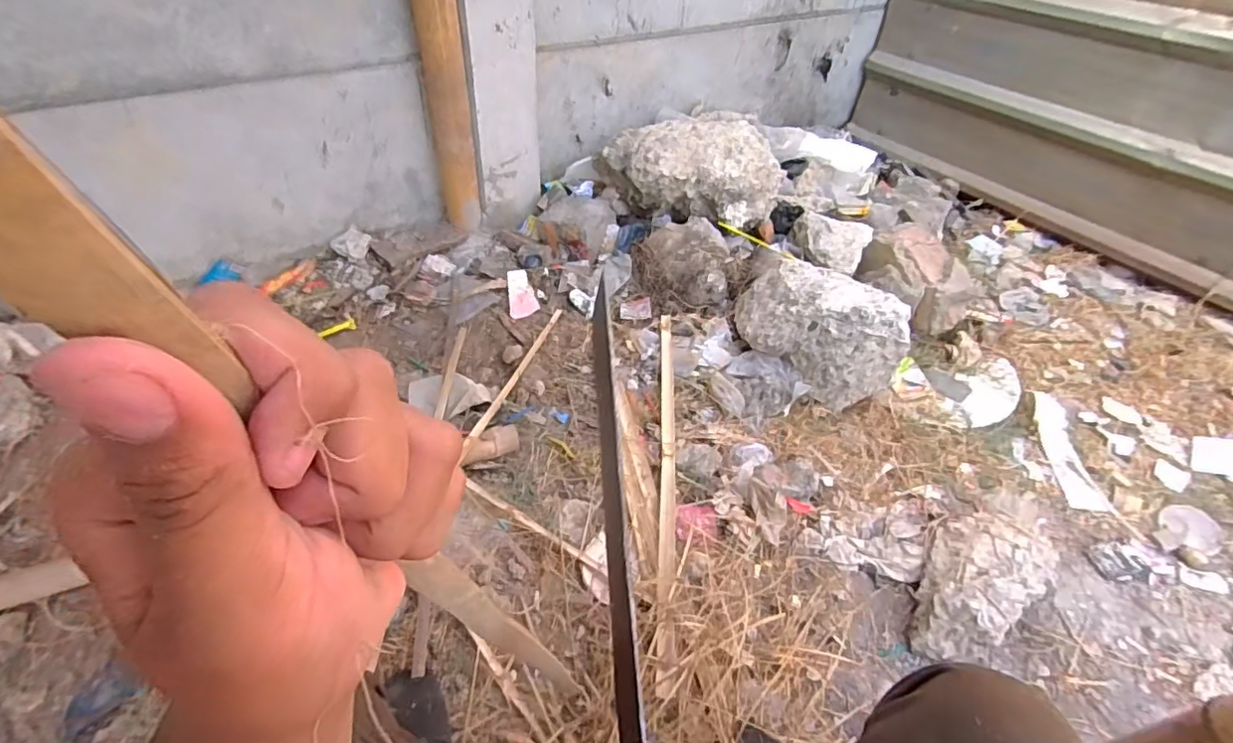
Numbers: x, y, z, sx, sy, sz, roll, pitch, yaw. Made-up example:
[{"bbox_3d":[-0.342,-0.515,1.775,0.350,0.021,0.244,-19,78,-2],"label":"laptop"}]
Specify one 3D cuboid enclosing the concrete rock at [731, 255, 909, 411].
[{"bbox_3d":[0.442,-0.123,1.246,0.339,0.211,0.293,18,47,11],"label":"concrete rock"}]

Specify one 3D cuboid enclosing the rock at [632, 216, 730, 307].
[{"bbox_3d":[0.163,-0.267,1.395,0.227,0.115,0.226,-2,45,-5],"label":"rock"}]

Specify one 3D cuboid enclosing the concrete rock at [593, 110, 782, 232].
[{"bbox_3d":[0.184,-0.532,1.474,0.481,0.188,0.225,14,46,11],"label":"concrete rock"}]

